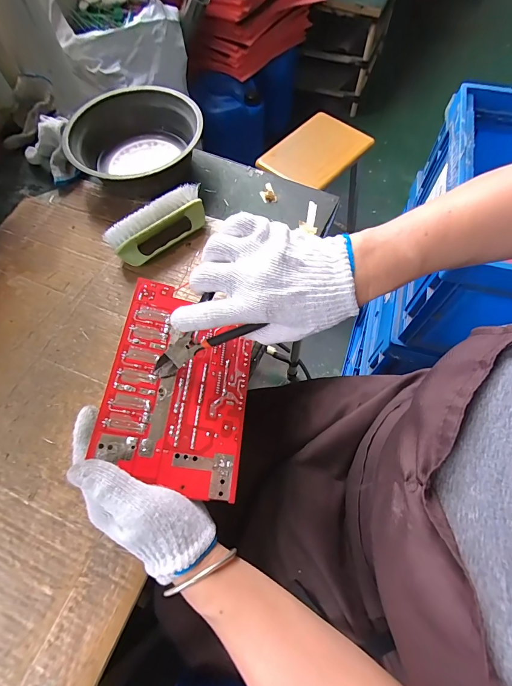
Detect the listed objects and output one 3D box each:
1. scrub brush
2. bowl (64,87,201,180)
[{"bbox_3d":[-0.122,-0.151,0.433,0.132,0.058,0.036,-36,70,-15],"label":"scrub brush"},{"bbox_3d":[-0.178,-0.294,0.503,0.187,0.066,0.187,0,65,0],"label":"bowl"}]

